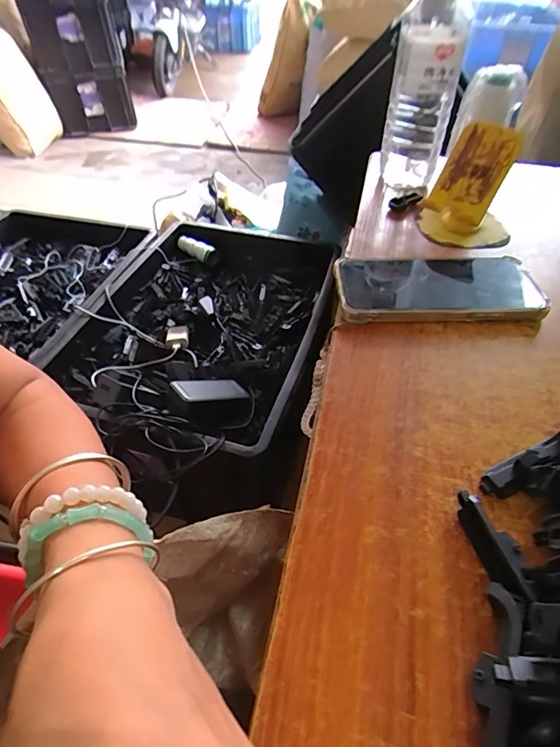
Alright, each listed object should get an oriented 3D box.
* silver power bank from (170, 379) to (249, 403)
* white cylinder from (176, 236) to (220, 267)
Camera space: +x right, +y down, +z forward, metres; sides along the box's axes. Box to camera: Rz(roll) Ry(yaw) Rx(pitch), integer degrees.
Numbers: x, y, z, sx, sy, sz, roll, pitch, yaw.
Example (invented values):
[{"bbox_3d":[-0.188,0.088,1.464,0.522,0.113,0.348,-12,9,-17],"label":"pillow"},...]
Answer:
[{"bbox_3d":[-0.107,0.024,0.691,0.121,0.008,0.055,-1,35,-49],"label":"silver power bank"},{"bbox_3d":[-0.195,-0.289,1.054,0.118,0.036,0.049,26,51,23],"label":"white cylinder"}]

